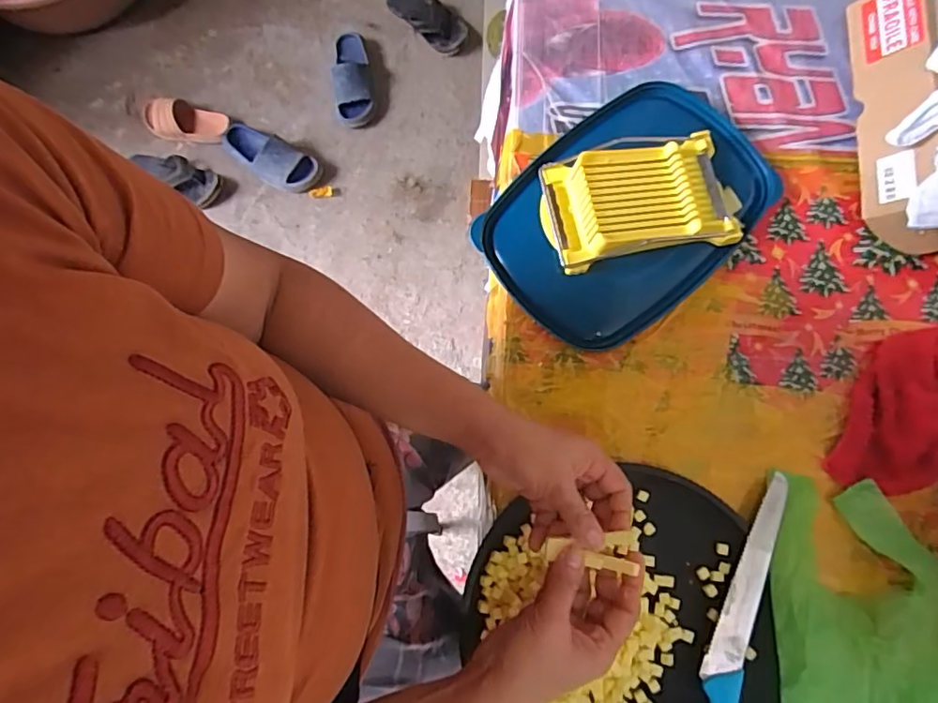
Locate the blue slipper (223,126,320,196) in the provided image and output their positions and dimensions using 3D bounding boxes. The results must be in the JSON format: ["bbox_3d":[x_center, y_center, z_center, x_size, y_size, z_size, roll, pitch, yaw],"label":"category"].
[{"bbox_3d":[-0.513,-0.499,1.459,0.263,0.063,0.117,26,78,6],"label":"blue slipper"}]

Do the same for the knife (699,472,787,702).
[{"bbox_3d":[0.231,0.258,0.500,0.036,0.025,0.303,20,78,5],"label":"knife"}]

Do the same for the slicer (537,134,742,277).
[{"bbox_3d":[0.182,-0.161,0.595,0.203,0.045,0.121,-10,77,-2],"label":"slicer"}]

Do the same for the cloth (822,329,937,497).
[{"bbox_3d":[0.469,0.050,0.552,0.240,0.038,0.145,-10,77,-2],"label":"cloth"}]

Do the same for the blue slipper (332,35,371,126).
[{"bbox_3d":[-0.313,-0.737,1.526,0.103,0.073,0.251,-7,77,-1],"label":"blue slipper"}]

